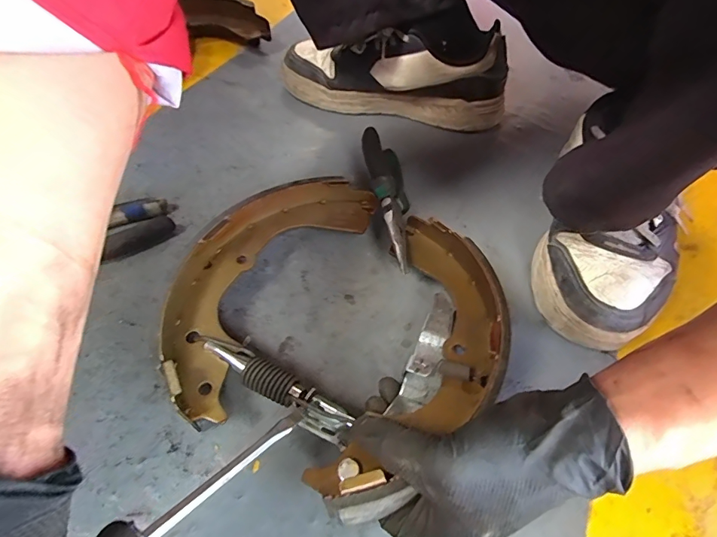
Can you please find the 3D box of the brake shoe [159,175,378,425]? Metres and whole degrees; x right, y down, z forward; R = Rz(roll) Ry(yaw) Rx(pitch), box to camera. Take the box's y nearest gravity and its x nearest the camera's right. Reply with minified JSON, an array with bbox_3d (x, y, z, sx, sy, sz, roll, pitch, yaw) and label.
[{"bbox_3d":[-0.083,0.003,0.352,0.099,0.058,0.234,26,58,16],"label":"brake shoe"}]

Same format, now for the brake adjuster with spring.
[{"bbox_3d":[-0.063,0.078,0.293,0.129,0.020,0.022,29,59,16],"label":"brake adjuster with spring"}]

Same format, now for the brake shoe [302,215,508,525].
[{"bbox_3d":[0.048,0.052,0.297,0.096,0.043,0.245,20,50,12],"label":"brake shoe"}]

